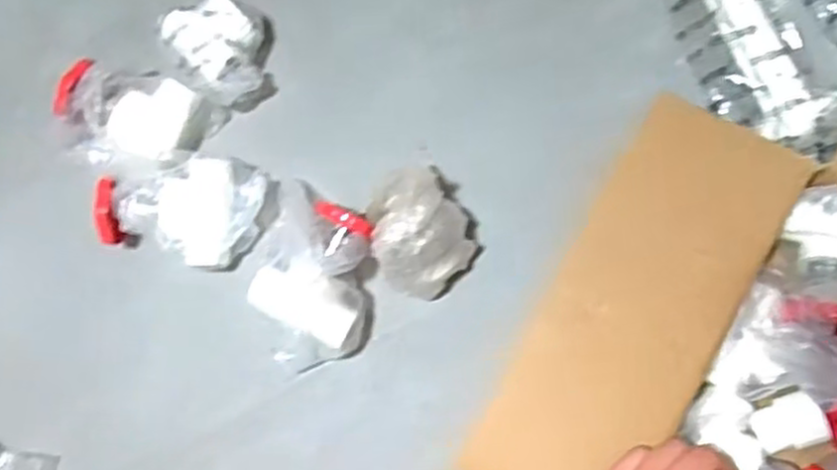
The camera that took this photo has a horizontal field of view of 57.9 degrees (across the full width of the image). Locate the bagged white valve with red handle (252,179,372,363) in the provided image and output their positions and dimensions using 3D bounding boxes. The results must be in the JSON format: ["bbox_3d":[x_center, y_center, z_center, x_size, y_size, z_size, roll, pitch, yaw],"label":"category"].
[{"bbox_3d":[-0.072,0.025,0.493,0.075,0.063,0.123,7,81,3],"label":"bagged white valve with red handle"}]

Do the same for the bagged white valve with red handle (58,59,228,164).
[{"bbox_3d":[-0.195,-0.079,0.520,0.099,0.059,0.075,21,82,6],"label":"bagged white valve with red handle"}]

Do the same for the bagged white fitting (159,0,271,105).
[{"bbox_3d":[-0.137,-0.132,0.534,0.062,0.040,0.076,-33,81,-3],"label":"bagged white fitting"}]

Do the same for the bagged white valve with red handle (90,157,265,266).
[{"bbox_3d":[-0.158,-0.019,0.511,0.102,0.052,0.074,11,81,4],"label":"bagged white valve with red handle"}]

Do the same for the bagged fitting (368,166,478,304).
[{"bbox_3d":[-0.001,-0.002,0.504,0.064,0.059,0.077,-34,81,-3],"label":"bagged fitting"}]

